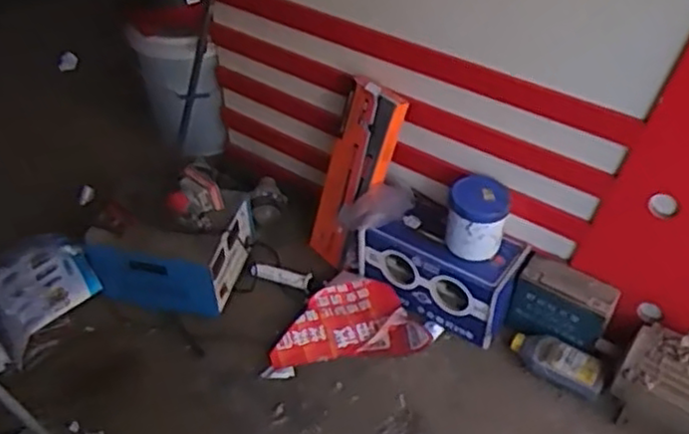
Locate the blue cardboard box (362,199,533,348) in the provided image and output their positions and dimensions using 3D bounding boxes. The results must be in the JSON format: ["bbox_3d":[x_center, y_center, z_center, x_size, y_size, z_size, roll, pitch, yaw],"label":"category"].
[{"bbox_3d":[0.205,0.114,1.526,0.320,0.170,0.168,22,48,22],"label":"blue cardboard box"}]

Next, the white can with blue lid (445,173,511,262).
[{"bbox_3d":[0.267,0.008,1.429,0.114,0.136,0.121,-1,44,1],"label":"white can with blue lid"}]

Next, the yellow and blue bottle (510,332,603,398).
[{"bbox_3d":[0.424,0.296,1.427,0.187,0.057,0.071,20,48,21],"label":"yellow and blue bottle"}]

